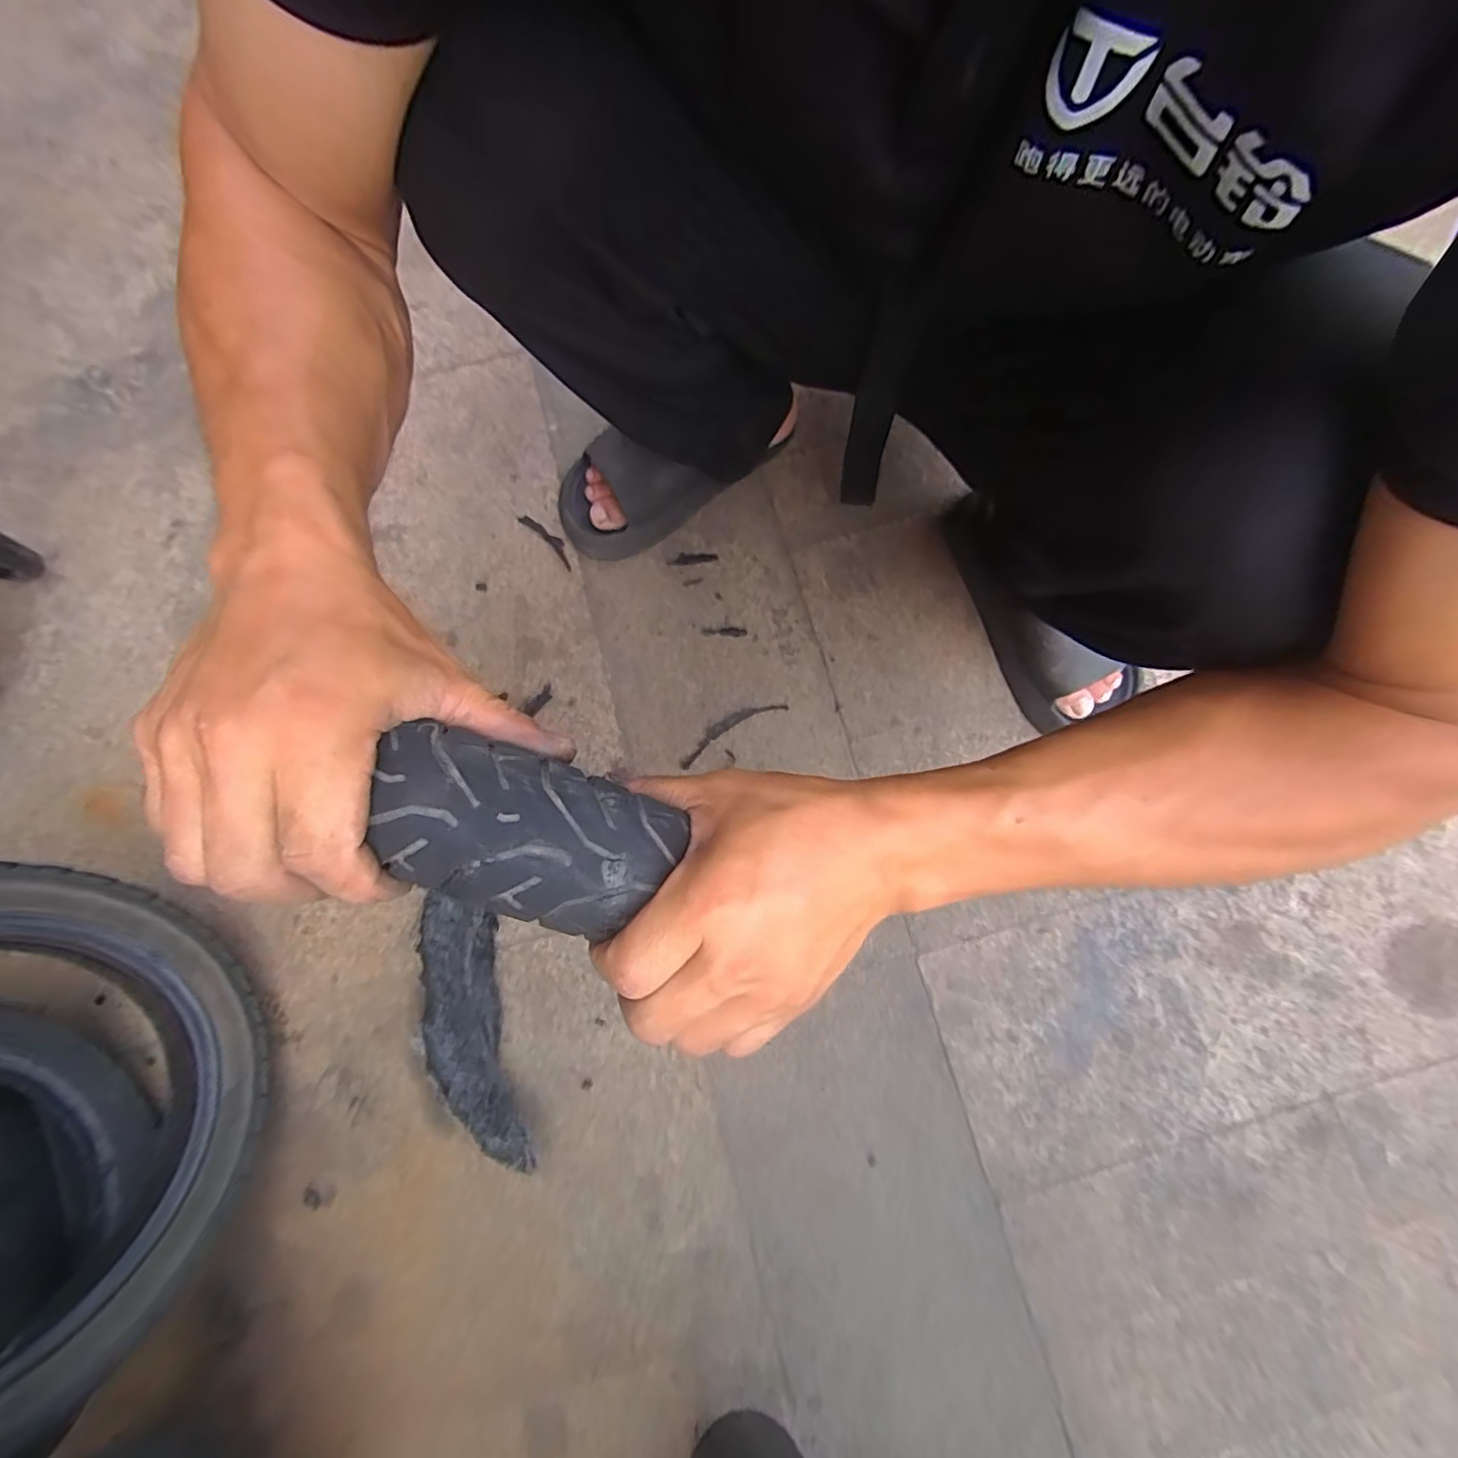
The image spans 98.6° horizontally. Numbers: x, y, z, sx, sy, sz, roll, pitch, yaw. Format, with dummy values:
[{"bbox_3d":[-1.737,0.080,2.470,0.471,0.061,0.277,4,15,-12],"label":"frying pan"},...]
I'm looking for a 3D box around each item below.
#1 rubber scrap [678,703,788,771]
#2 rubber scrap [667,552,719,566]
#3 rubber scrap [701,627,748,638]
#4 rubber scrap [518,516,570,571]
[{"bbox_3d":[0.001,0.000,0.594,0.115,0.004,0.023,-30,81,-6],"label":"rubber scrap"},{"bbox_3d":[-0.037,-0.171,0.631,0.050,0.004,0.014,-6,79,-1],"label":"rubber scrap"},{"bbox_3d":[-0.004,-0.096,0.615,0.043,0.004,0.011,4,79,1],"label":"rubber scrap"},{"bbox_3d":[-0.180,-0.190,0.628,0.075,0.004,0.016,44,82,8],"label":"rubber scrap"}]

